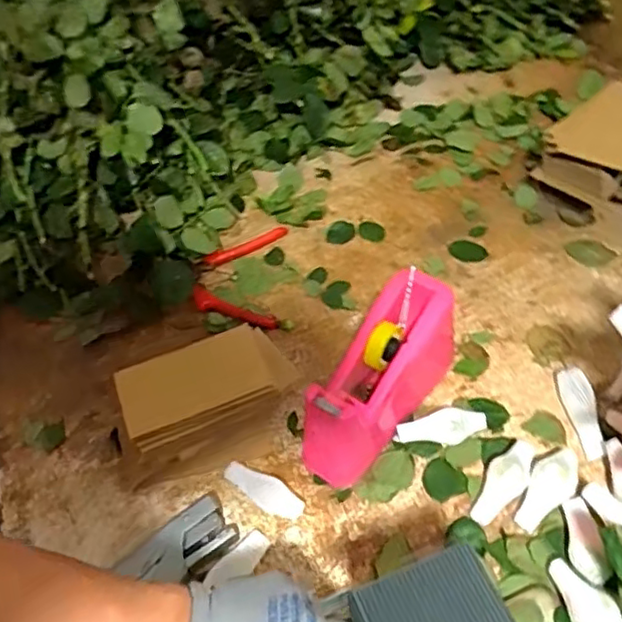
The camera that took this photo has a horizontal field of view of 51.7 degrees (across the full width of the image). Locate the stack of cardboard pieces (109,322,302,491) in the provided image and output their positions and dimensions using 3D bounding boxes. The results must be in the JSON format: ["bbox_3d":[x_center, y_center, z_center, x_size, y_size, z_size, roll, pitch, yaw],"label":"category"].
[{"bbox_3d":[-0.103,0.089,0.618,0.177,0.092,0.096,-21,53,-11],"label":"stack of cardboard pieces"}]

